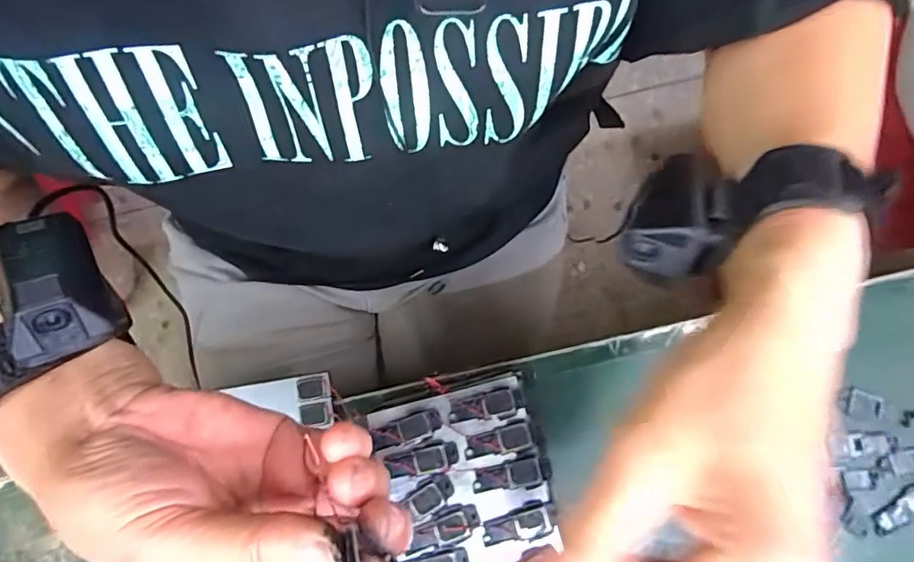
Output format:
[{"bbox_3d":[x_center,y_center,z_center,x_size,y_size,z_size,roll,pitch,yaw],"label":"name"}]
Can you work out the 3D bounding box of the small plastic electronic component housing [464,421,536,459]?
[{"bbox_3d":[0.022,0.082,0.286,0.036,0.004,0.014,-16,77,8],"label":"small plastic electronic component housing"}]

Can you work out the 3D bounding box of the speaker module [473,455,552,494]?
[{"bbox_3d":[0.028,0.098,0.282,0.039,0.007,0.013,-13,79,0],"label":"speaker module"}]

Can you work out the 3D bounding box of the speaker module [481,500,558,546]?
[{"bbox_3d":[0.032,0.122,0.278,0.037,0.005,0.017,-20,78,7],"label":"speaker module"}]

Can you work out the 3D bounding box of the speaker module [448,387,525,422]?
[{"bbox_3d":[0.016,0.065,0.289,0.038,0.006,0.015,-13,79,0],"label":"speaker module"}]

